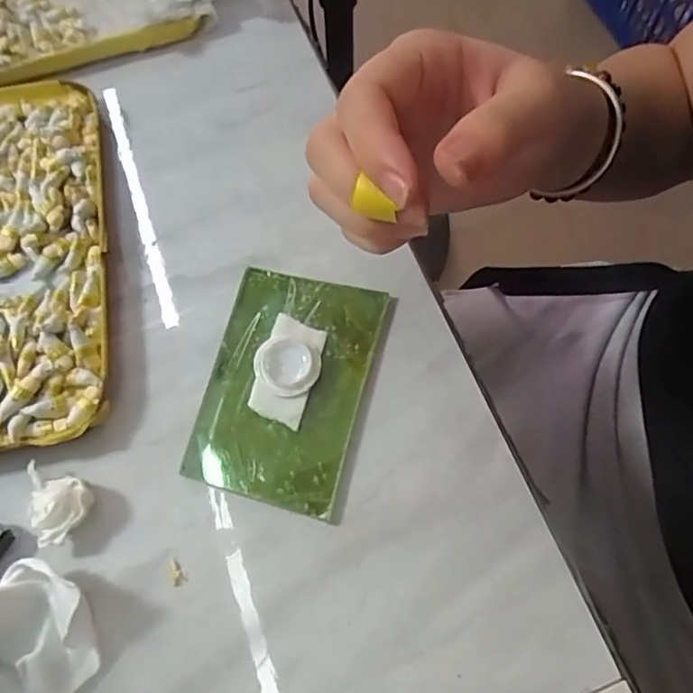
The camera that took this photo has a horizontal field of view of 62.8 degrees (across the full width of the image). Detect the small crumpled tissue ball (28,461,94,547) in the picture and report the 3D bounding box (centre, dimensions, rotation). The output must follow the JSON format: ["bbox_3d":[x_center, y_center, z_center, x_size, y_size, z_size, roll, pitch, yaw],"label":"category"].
[{"bbox_3d":[-0.116,0.063,0.225,0.031,0.013,0.026,18,69,8],"label":"small crumpled tissue ball"}]

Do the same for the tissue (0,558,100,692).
[{"bbox_3d":[-0.120,0.097,0.202,0.063,0.025,0.040,21,70,9],"label":"tissue"}]

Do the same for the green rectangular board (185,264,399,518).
[{"bbox_3d":[-0.024,0.014,0.248,0.069,0.011,0.102,14,69,7],"label":"green rectangular board"}]

